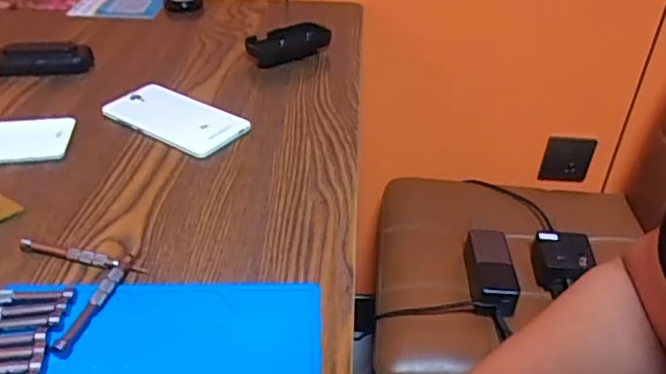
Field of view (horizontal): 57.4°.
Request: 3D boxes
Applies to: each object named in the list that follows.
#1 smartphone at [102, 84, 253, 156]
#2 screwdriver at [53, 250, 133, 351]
[{"bbox_3d":[-0.165,-0.074,0.638,0.155,0.010,0.071,22,41,26],"label":"smartphone"},{"bbox_3d":[-0.165,0.079,0.429,0.011,0.012,0.093,10,37,12],"label":"screwdriver"}]

